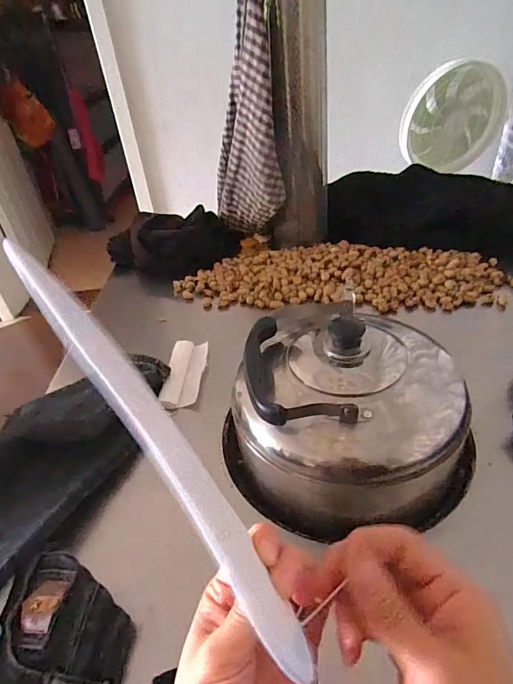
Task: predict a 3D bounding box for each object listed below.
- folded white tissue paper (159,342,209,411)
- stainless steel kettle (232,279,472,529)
[{"bbox_3d":[-0.105,0.046,0.629,0.053,0.016,0.141,-4,37,4],"label":"folded white tissue paper"},{"bbox_3d":[0.092,0.068,0.470,0.233,0.133,0.236,-11,37,-5],"label":"stainless steel kettle"}]

